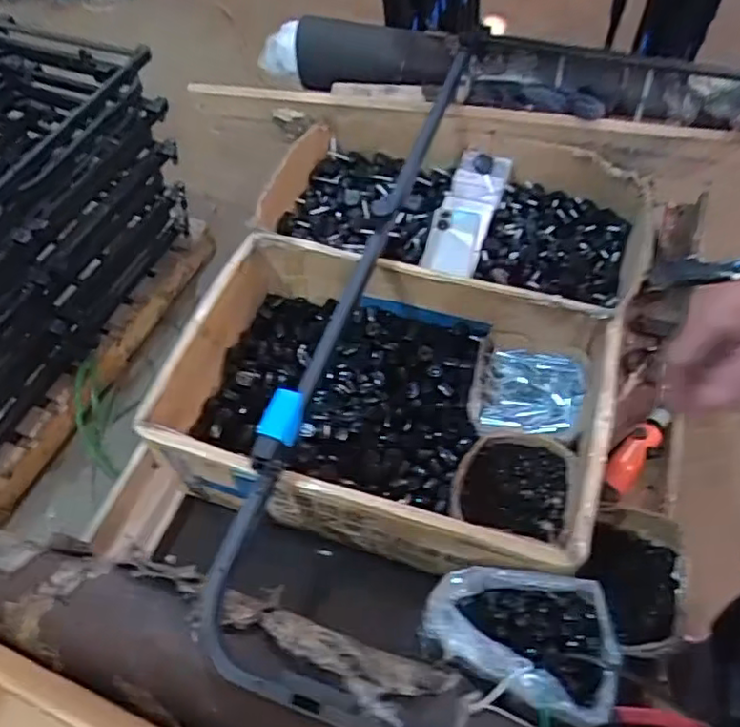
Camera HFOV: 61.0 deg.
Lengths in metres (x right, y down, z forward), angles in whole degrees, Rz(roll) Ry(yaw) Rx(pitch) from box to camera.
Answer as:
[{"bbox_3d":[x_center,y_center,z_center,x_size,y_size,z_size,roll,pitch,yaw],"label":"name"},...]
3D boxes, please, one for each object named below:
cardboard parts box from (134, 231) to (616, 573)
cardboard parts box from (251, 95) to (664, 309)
[{"bbox_3d":[0.020,0.044,0.809,0.509,0.148,0.350,13,58,11],"label":"cardboard parts box"},{"bbox_3d":[0.126,-0.262,1.013,0.606,0.142,0.320,13,58,11],"label":"cardboard parts box"}]

